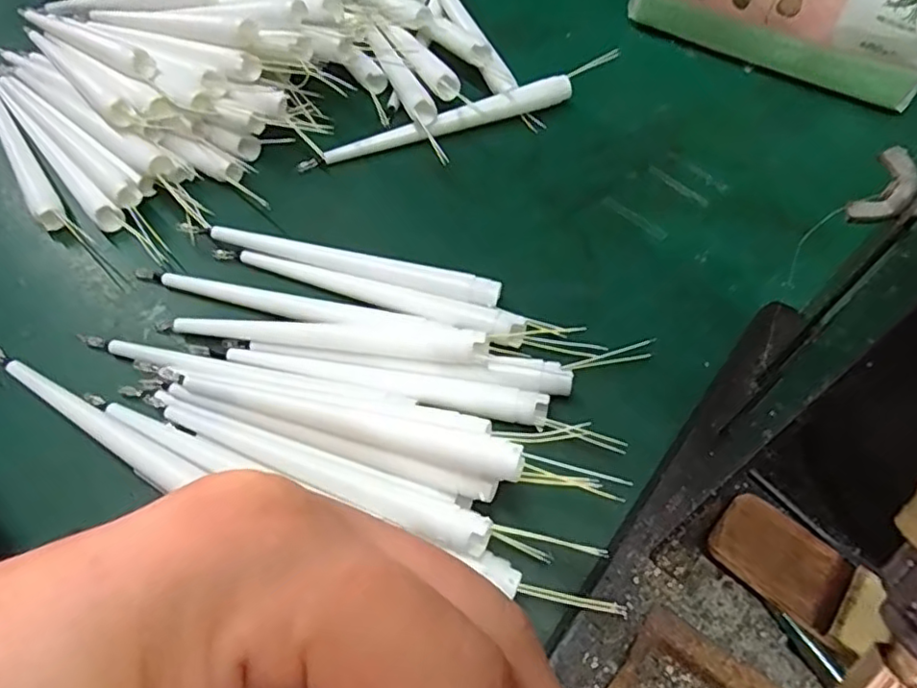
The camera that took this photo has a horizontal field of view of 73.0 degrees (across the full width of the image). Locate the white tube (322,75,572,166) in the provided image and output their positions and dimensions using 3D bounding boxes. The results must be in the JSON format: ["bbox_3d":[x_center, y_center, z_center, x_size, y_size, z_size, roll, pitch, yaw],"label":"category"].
[{"bbox_3d":[-0.004,-0.098,0.273,0.112,0.009,0.009,-19,63,-8],"label":"white tube"}]

